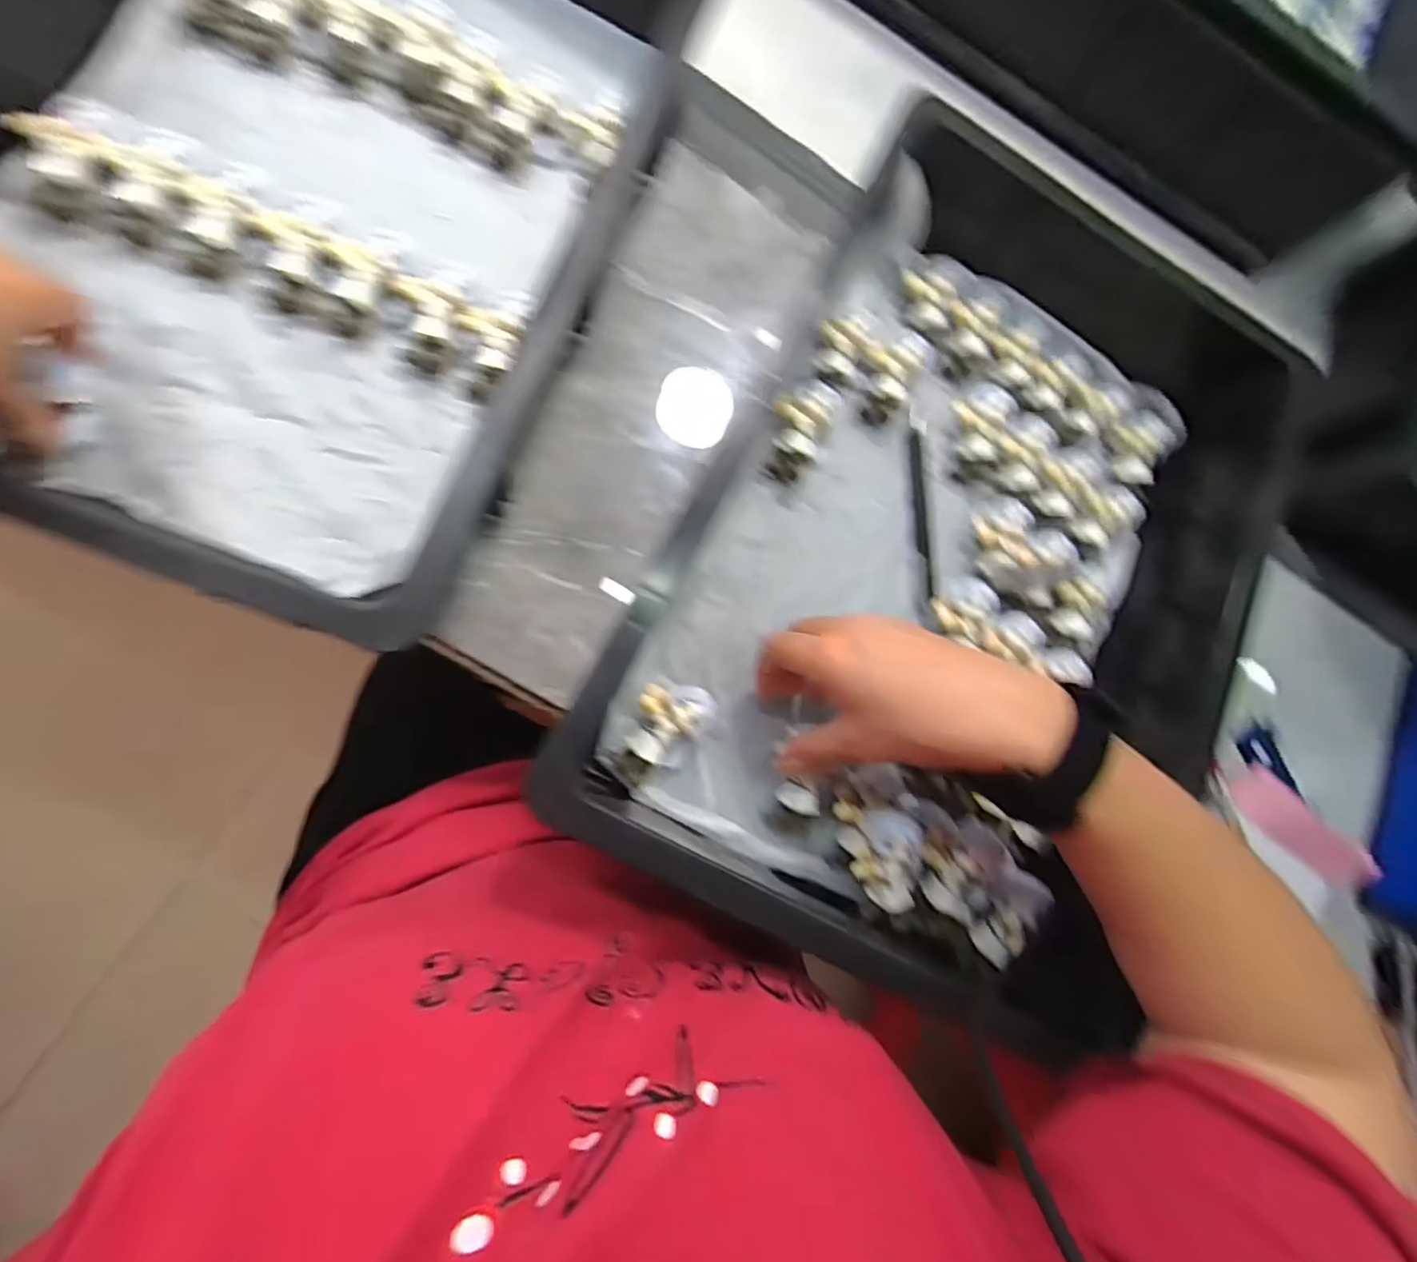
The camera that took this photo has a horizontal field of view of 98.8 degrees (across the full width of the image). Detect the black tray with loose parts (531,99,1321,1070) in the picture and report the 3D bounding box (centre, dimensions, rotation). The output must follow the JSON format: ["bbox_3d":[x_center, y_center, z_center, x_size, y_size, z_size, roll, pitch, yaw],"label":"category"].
[{"bbox_3d":[0.168,-0.062,0.362,0.325,0.070,0.506,27,80,-1],"label":"black tray with loose parts"}]

